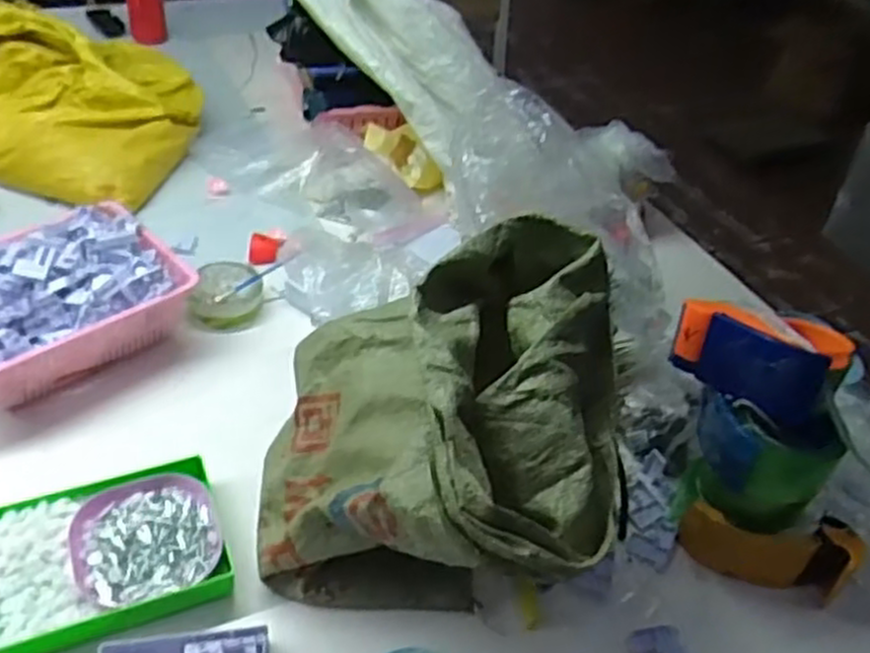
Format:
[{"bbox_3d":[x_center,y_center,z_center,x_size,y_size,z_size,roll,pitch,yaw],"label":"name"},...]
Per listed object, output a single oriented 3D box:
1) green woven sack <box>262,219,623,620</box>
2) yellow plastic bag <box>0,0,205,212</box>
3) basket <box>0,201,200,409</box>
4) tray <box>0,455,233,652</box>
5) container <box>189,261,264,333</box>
[{"bbox_3d":[-0.009,0.111,0.676,0.294,0.292,0.281,3,41,-4],"label":"green woven sack"},{"bbox_3d":[-0.599,-0.369,1.216,0.433,0.188,0.318,19,43,12],"label":"yellow plastic bag"},{"bbox_3d":[-0.435,-0.025,0.915,0.196,0.113,0.252,36,49,29],"label":"basket"},{"bbox_3d":[-0.320,0.212,0.723,0.239,0.031,0.144,-12,44,-20],"label":"tray"},{"bbox_3d":[-0.264,-0.041,1.014,0.082,0.033,0.095,4,41,-3],"label":"container"}]

